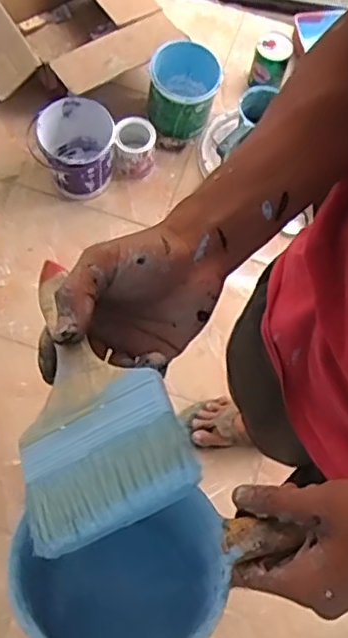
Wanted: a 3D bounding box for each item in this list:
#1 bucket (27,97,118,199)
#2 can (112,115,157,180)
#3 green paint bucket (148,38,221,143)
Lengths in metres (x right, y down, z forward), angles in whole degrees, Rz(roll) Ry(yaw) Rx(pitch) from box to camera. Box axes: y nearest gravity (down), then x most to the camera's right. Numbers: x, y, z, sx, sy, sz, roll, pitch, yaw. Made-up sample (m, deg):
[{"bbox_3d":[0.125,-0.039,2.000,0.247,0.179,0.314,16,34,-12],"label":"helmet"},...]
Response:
[{"bbox_3d":[-0.241,-0.401,1.536,0.208,0.191,0.165,-11,71,-8],"label":"bucket"},{"bbox_3d":[-0.096,-0.427,1.572,0.106,0.144,0.117,-3,70,-5],"label":"can"},{"bbox_3d":[0.028,-0.568,1.575,0.165,0.209,0.208,5,69,-2],"label":"green paint bucket"}]

